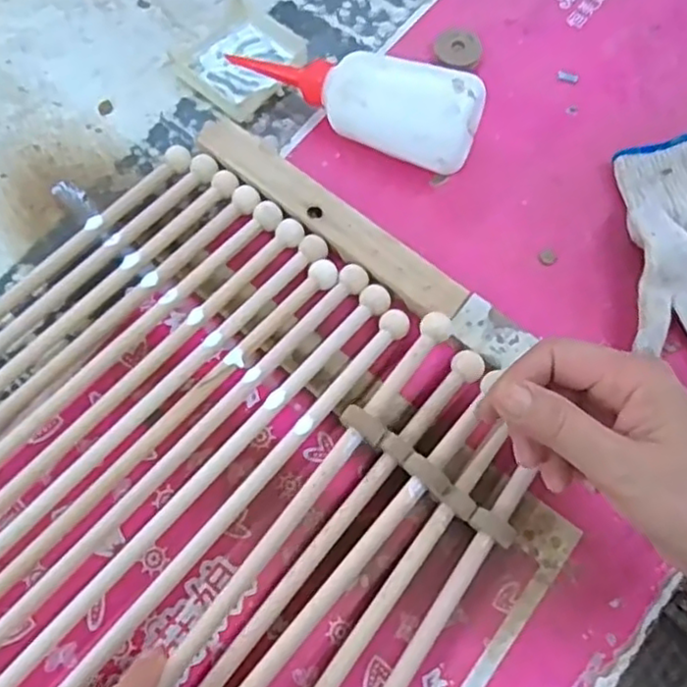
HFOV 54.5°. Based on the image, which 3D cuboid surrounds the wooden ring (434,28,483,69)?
[{"bbox_3d":[0.083,-0.214,0.484,0.034,0.010,0.033,0,70,0],"label":"wooden ring"}]

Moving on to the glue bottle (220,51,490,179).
[{"bbox_3d":[0.000,-0.161,0.448,0.180,0.062,0.054,18,71,6],"label":"glue bottle"}]

